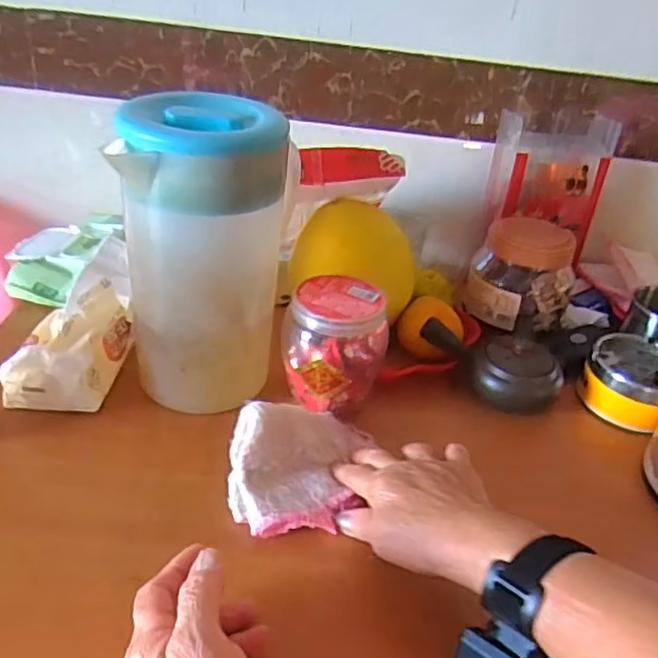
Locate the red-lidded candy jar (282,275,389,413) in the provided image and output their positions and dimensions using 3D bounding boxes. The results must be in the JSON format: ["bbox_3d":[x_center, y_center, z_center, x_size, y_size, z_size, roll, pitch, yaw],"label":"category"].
[{"bbox_3d":[0.004,0.014,0.609,0.077,0.096,0.080,29,38,30],"label":"red-lidded candy jar"}]

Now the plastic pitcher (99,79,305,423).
[{"bbox_3d":[-0.099,-0.067,0.595,0.115,0.253,0.161,17,35,13],"label":"plastic pitcher"}]

